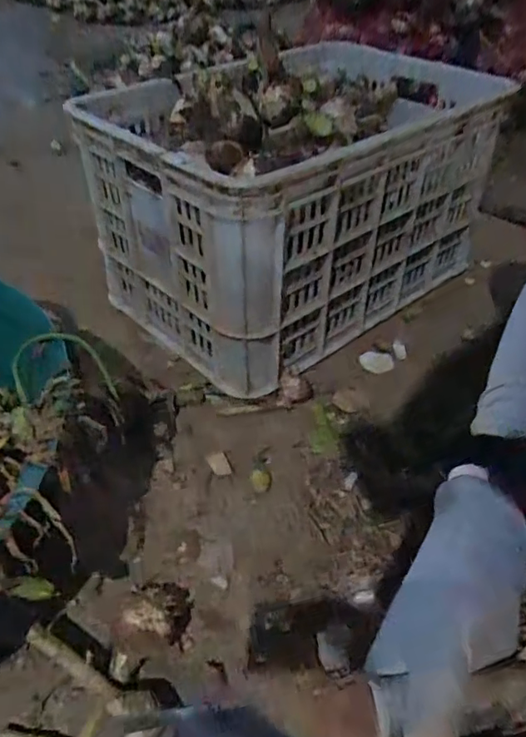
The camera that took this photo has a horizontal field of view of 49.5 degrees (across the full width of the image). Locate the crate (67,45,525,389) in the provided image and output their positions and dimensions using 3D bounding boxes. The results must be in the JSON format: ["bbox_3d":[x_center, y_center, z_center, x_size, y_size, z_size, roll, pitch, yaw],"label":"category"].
[{"bbox_3d":[0.052,-0.252,0.829,0.513,0.284,0.346,-30,52,-29],"label":"crate"}]

